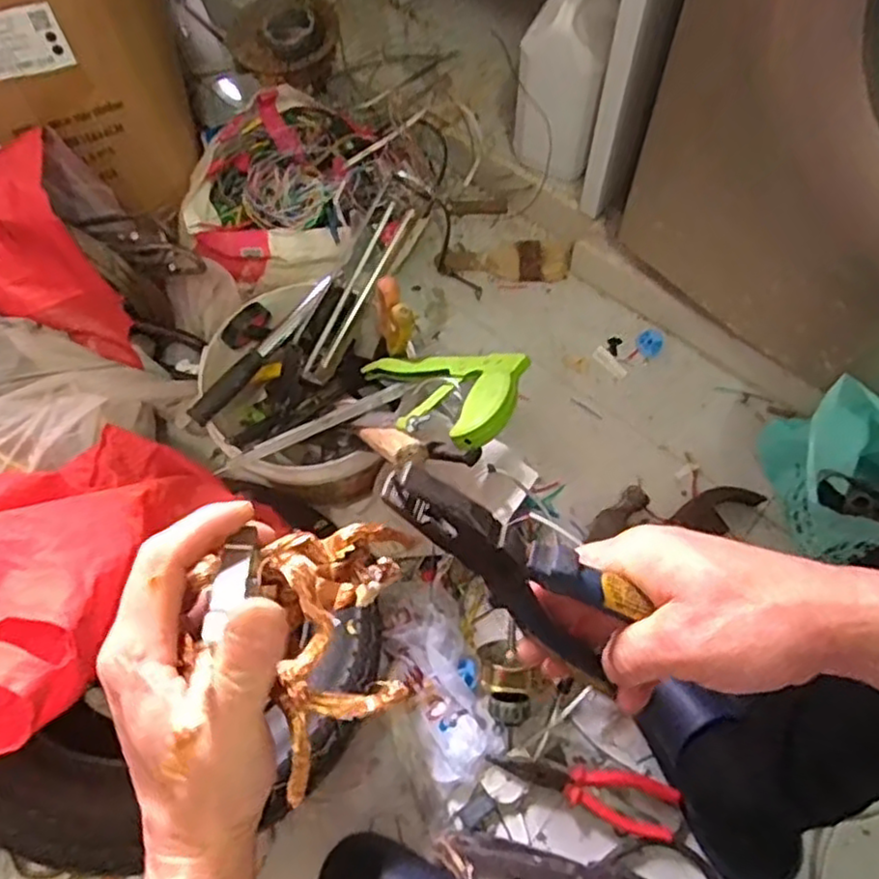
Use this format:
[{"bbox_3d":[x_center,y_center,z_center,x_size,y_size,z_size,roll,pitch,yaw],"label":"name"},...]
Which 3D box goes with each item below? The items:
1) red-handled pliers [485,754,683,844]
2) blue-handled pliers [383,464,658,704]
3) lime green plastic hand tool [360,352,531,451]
[{"bbox_3d":[0.143,0.350,0.697,0.184,0.023,0.053,15,69,9],"label":"red-handled pliers"},{"bbox_3d":[0.046,0.063,0.317,0.162,0.052,0.036,44,71,-23],"label":"blue-handled pliers"},{"bbox_3d":[-0.001,-0.055,0.657,0.112,0.273,0.022,-34,115,-11],"label":"lime green plastic hand tool"}]

